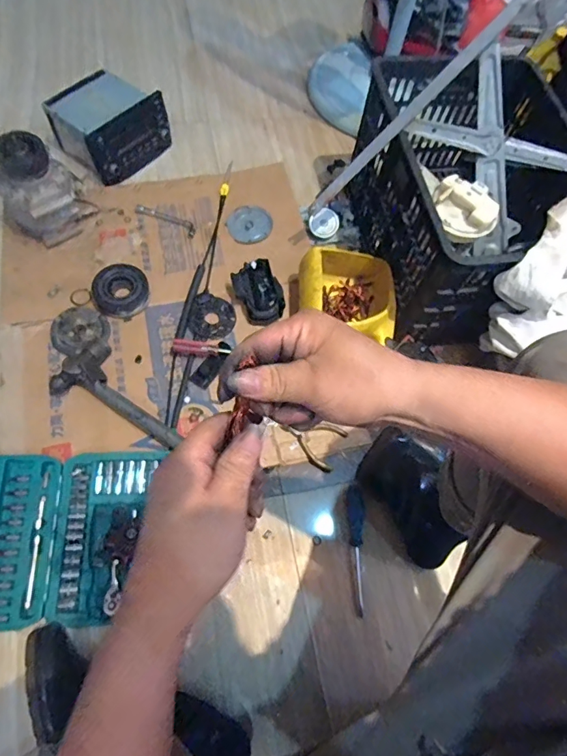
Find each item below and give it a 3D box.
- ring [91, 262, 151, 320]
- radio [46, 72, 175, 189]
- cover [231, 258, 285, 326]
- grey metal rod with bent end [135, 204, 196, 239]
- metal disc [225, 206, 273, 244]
[{"bbox_3d":[-0.321,-0.171,0.887,0.100,0.045,0.098,1,63,-1],"label":"ring"},{"bbox_3d":[-0.393,-0.573,1.031,0.198,0.114,0.204,37,69,16],"label":"radio"},{"bbox_3d":[-0.047,-0.166,0.890,0.082,0.060,0.118,-24,67,-12],"label":"cover"},{"bbox_3d":[-0.253,-0.348,0.992,0.146,0.012,0.039,27,66,12],"label":"grey metal rod with bent end"},{"bbox_3d":[-0.075,-0.341,1.005,0.097,0.005,0.101,1,63,-1],"label":"metal disc"}]

